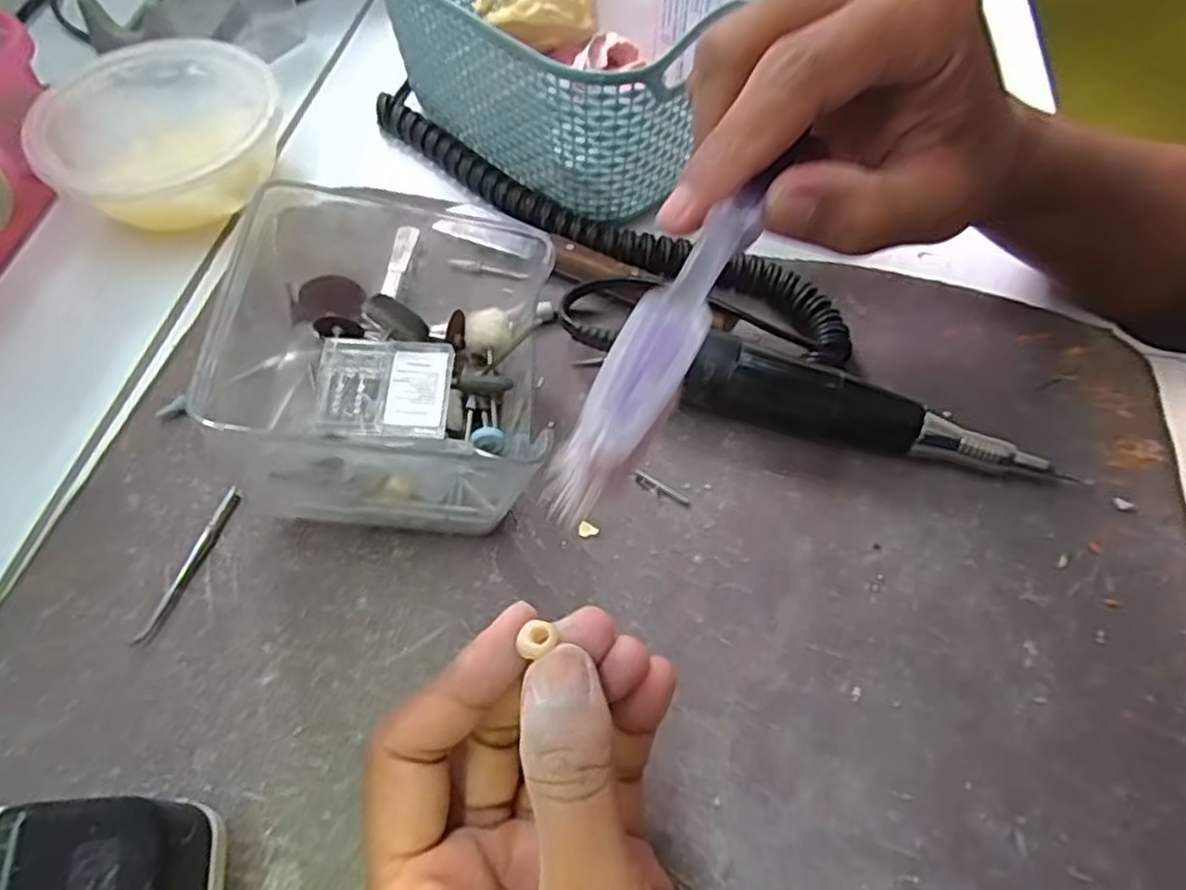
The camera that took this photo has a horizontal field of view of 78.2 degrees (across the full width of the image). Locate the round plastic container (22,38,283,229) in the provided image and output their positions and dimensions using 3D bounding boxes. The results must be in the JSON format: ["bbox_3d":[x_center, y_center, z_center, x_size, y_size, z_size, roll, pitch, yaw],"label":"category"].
[{"bbox_3d":[-0.192,-0.138,0.332,0.099,0.036,0.098,0,58,-1],"label":"round plastic container"}]

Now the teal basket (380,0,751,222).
[{"bbox_3d":[-0.013,-0.191,0.342,0.114,0.071,0.168,-36,66,-21],"label":"teal basket"}]

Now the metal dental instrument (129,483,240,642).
[{"bbox_3d":[-0.136,0.039,0.245,0.005,0.005,0.056,19,60,10],"label":"metal dental instrument"}]

